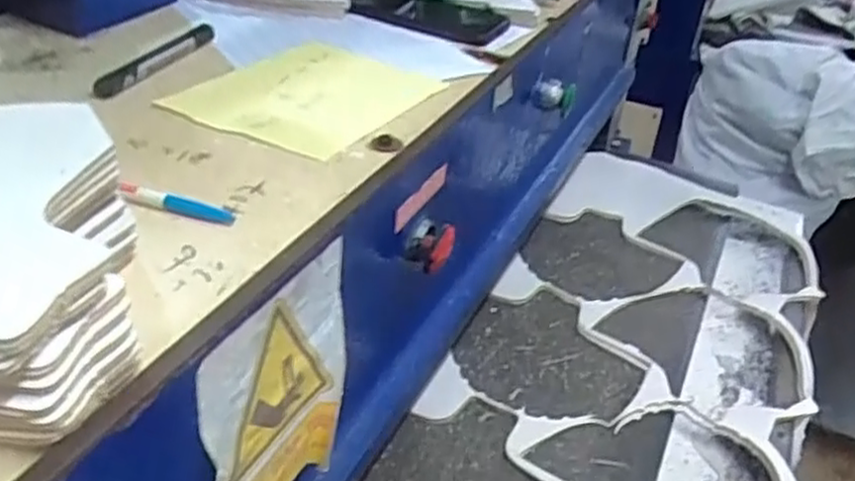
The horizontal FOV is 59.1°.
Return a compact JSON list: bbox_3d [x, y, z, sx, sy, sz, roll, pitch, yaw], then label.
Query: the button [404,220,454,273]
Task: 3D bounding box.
[{"bbox_3d":[0.004,0.003,0.558,0.025,0.033,0.039,22,37,23],"label":"button"}]

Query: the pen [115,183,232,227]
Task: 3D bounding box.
[{"bbox_3d":[-0.146,-0.022,0.439,0.071,0.010,0.011,11,34,7],"label":"pen"}]

